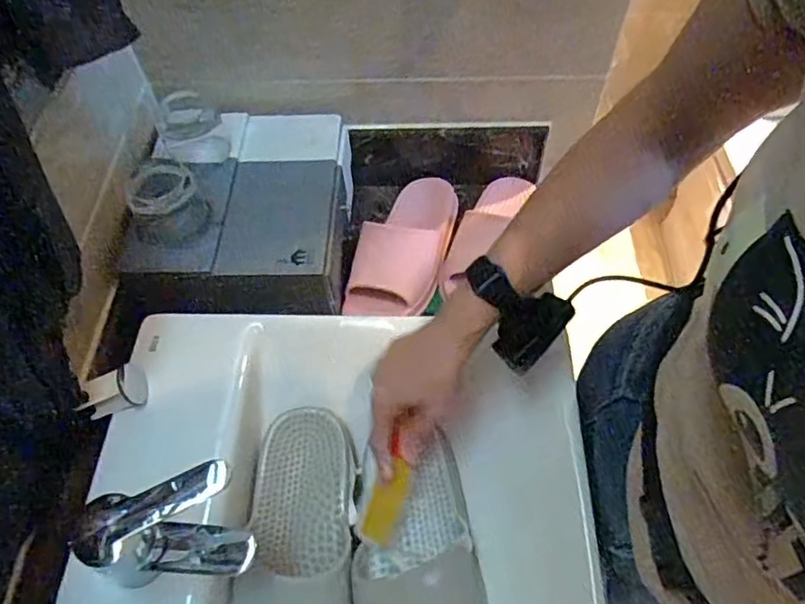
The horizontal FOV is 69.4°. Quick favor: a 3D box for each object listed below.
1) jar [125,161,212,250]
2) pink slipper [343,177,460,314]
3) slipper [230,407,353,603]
[{"bbox_3d":[-0.253,-0.103,0.622,0.075,0.055,0.072,-1,58,2],"label":"jar"},{"bbox_3d":[0.007,-0.075,0.747,0.104,0.080,0.241,13,59,10],"label":"pink slipper"},{"bbox_3d":[-0.090,0.217,0.486,0.098,0.049,0.270,-5,58,-1],"label":"slipper"}]

